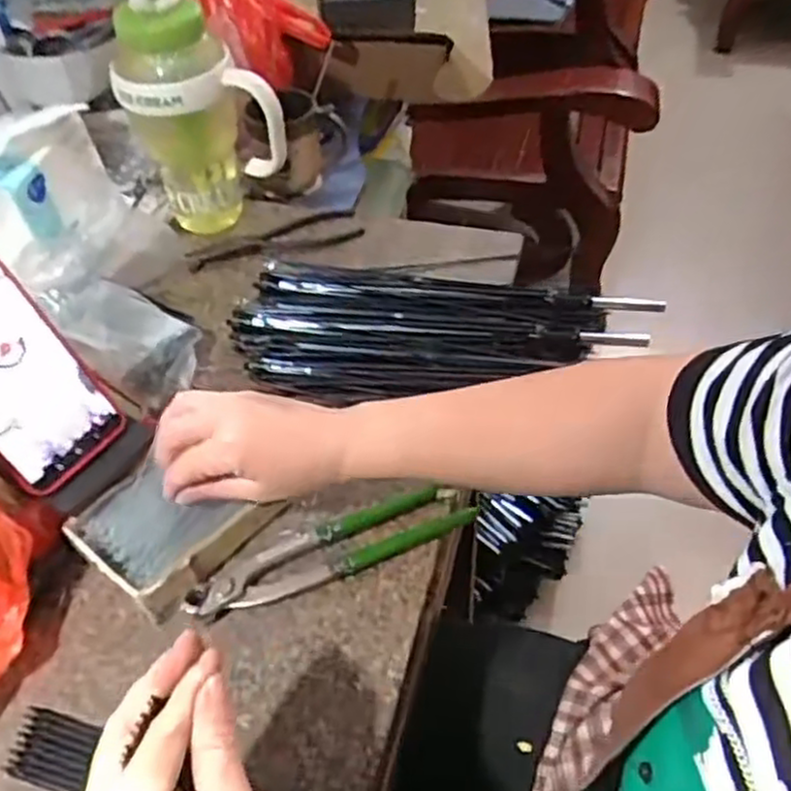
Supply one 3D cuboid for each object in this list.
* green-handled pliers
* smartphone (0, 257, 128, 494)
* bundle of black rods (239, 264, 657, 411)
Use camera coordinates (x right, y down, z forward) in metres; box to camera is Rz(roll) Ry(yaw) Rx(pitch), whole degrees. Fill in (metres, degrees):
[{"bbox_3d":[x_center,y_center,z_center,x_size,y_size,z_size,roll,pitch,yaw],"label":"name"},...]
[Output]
[{"bbox_3d":[-0.043,0.100,0.491,0.189,0.023,0.044,-19,51,-11],"label":"green-handled pliers"},{"bbox_3d":[-0.240,-0.021,0.447,0.009,0.160,0.079,4,43,48],"label":"smartphone"},{"bbox_3d":[0.038,-0.054,0.618,0.340,0.031,0.142,1,50,6],"label":"bundle of black rods"}]

